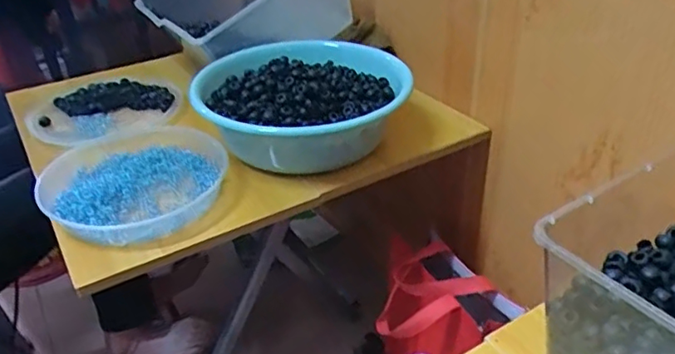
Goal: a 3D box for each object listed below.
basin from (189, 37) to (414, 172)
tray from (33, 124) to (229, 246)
[{"bbox_3d":[-0.048,-0.109,0.810,0.289,0.113,0.237,0,35,10],"label":"basin"},{"bbox_3d":[-0.279,0.000,0.780,0.236,0.045,0.263,-31,41,-30],"label":"tray"}]

